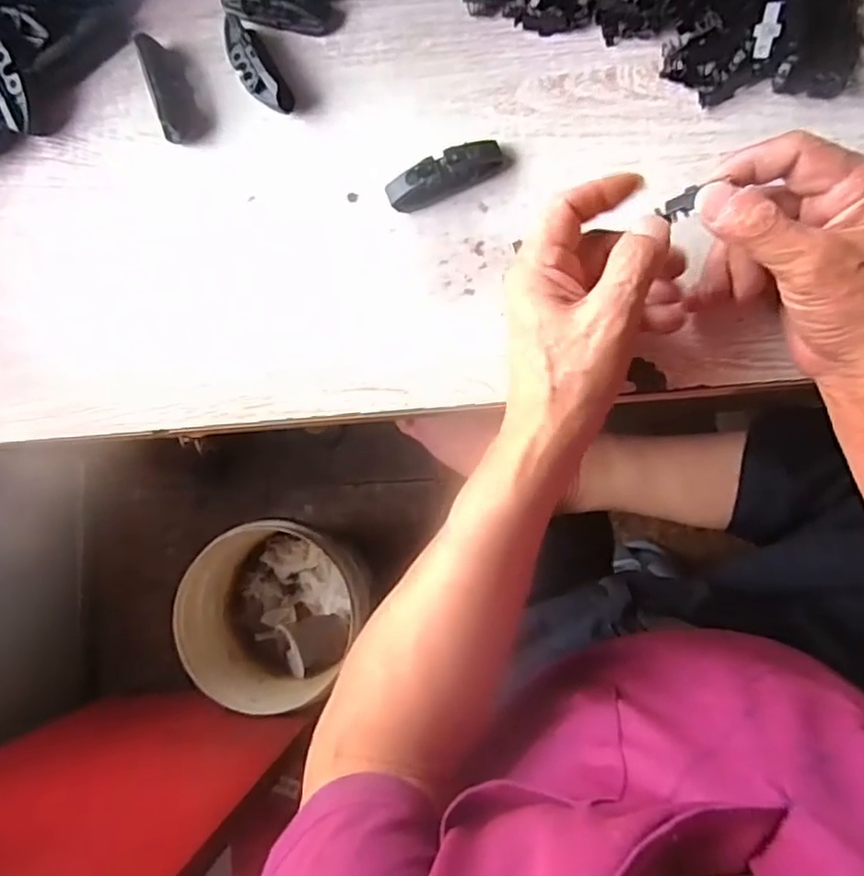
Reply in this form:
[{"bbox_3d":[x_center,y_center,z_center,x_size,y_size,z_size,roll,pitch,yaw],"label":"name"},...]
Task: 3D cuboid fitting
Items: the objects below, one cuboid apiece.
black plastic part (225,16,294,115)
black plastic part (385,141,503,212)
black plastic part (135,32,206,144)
[{"bbox_3d":[-0.112,-0.234,0.408,0.023,0.019,0.068,-33,83,2],"label":"black plastic part"},{"bbox_3d":[0.008,-0.159,0.391,0.071,0.014,0.020,-20,83,4],"label":"black plastic part"},{"bbox_3d":[-0.163,-0.222,0.409,0.025,0.023,0.061,-16,83,4],"label":"black plastic part"}]

